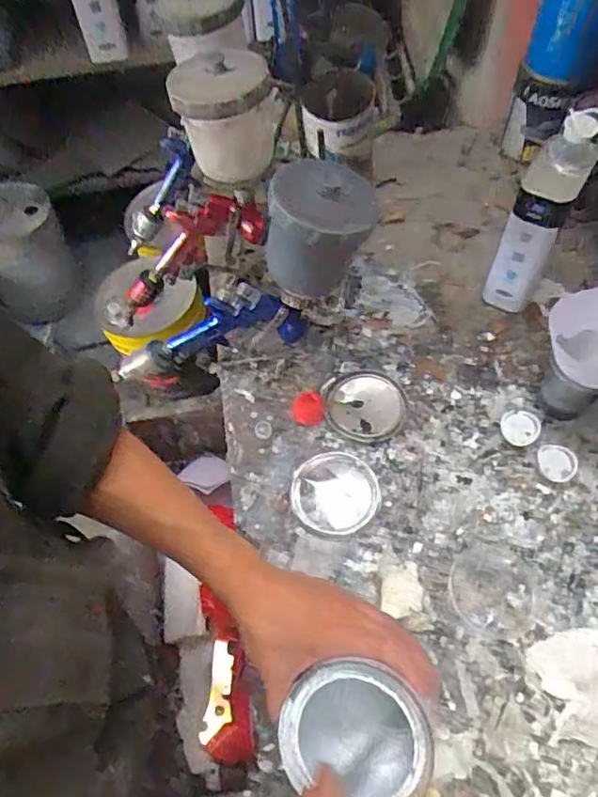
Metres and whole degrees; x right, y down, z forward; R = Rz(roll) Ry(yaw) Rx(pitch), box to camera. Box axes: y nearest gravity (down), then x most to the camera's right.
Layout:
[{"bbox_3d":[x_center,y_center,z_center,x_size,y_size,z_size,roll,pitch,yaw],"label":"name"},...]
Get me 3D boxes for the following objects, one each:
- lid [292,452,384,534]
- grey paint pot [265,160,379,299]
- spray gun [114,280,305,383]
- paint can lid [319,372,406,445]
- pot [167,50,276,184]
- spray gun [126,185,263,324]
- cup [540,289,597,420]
[{"bbox_3d":[0.040,0.104,0.624,0.096,0.008,0.092,-1,58,2],"label":"lid"},{"bbox_3d":[0.024,-0.164,0.553,0.101,0.104,0.084,9,60,10],"label":"grey paint pot"},{"bbox_3d":[-0.121,-0.072,0.708,0.256,0.131,0.043,-18,56,18],"label":"spray gun"},{"bbox_3d":[0.079,0.007,0.683,0.099,0.009,0.095,-1,58,2],"label":"paint can lid"},{"bbox_3d":[-0.075,-0.287,0.579,0.098,0.098,0.098,-2,59,4],"label":"pot"},{"bbox_3d":[-0.169,-0.193,0.780,0.291,0.095,0.033,-28,49,37],"label":"spray gun"},{"bbox_3d":[0.323,-0.039,0.634,0.106,0.119,0.107,20,61,14],"label":"cup"}]

